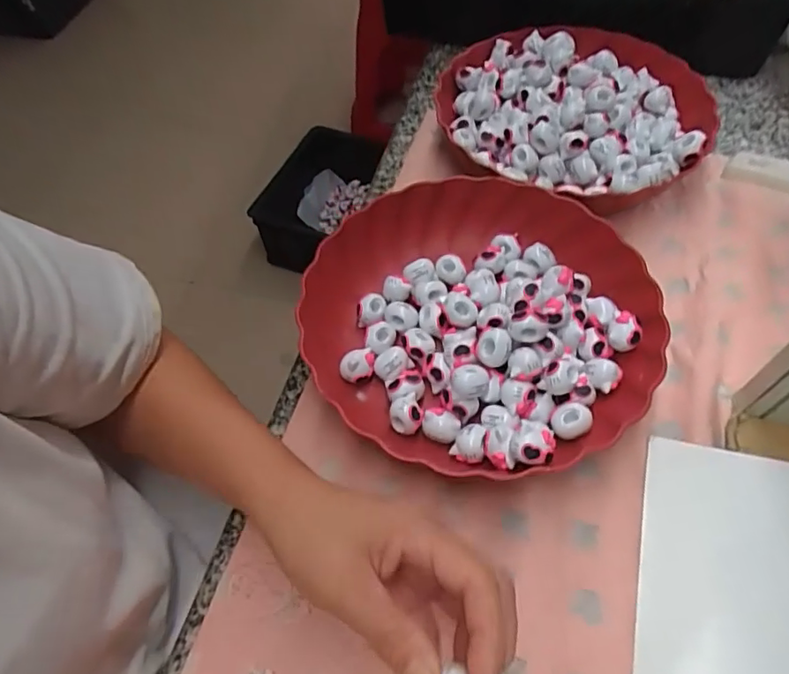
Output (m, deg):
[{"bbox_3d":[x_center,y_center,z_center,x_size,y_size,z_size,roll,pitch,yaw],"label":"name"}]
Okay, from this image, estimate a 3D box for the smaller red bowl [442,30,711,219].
[{"bbox_3d":[0.159,-0.203,0.509,0.222,0.059,0.231,-2,57,3],"label":"smaller red bowl"}]

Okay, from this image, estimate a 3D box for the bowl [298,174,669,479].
[{"bbox_3d":[0.065,-0.019,0.398,0.232,0.053,0.224,-2,57,3],"label":"bowl"}]

